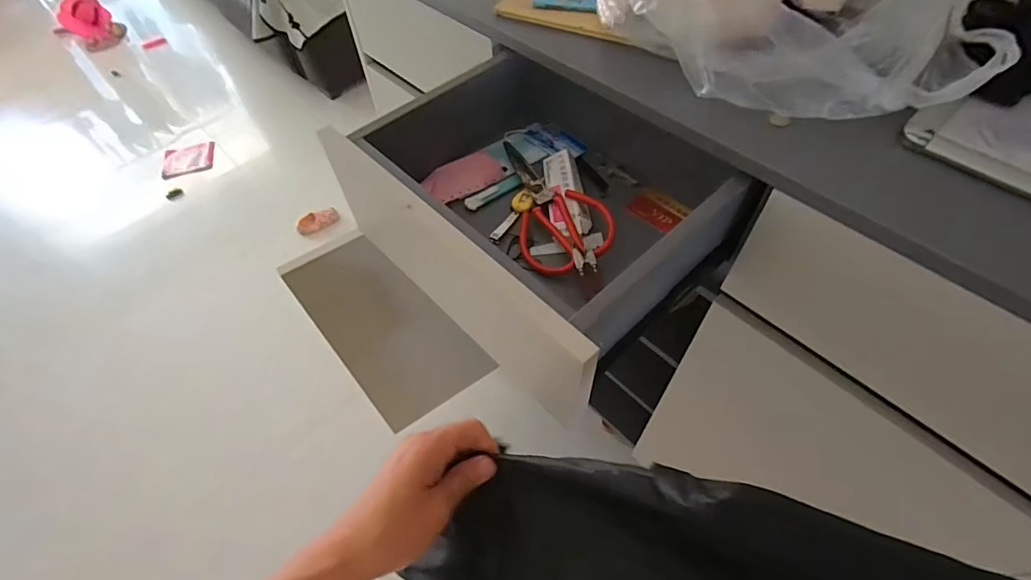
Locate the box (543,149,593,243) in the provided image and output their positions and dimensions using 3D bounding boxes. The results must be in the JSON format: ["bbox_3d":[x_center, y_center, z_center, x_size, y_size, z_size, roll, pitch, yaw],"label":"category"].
[{"bbox_3d":[0.064,-0.119,0.596,0.045,0.019,0.139,-7,55,-2],"label":"box"}]

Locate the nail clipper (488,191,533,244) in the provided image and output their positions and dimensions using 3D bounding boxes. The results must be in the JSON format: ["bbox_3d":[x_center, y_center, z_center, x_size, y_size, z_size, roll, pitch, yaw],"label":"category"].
[{"bbox_3d":[-0.002,-0.089,0.595,0.027,0.013,0.088,19,58,15],"label":"nail clipper"}]

